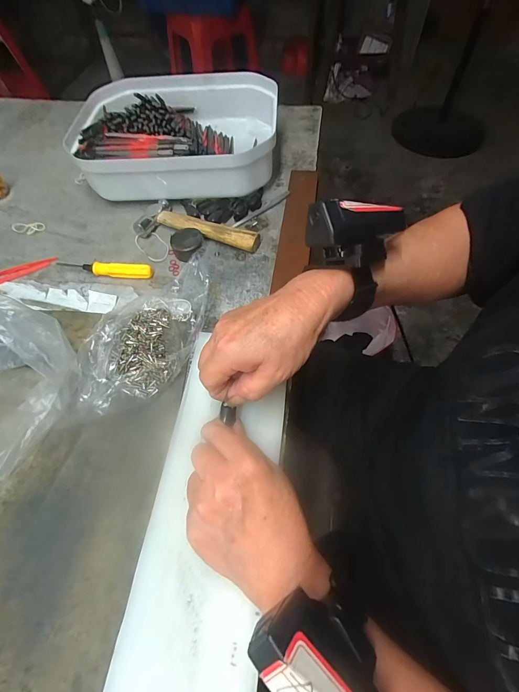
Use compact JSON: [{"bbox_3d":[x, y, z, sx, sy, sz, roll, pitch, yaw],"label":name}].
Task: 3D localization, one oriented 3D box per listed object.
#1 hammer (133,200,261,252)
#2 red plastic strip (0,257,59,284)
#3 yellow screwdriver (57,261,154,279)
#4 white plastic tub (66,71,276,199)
[{"bbox_3d":[-0.075,-0.151,0.419,0.161,0.019,0.054,15,61,12],"label":"hammer"},{"bbox_3d":[-0.291,-0.095,0.410,0.078,0.004,0.023,-25,61,-11],"label":"red plastic strip"},{"bbox_3d":[-0.182,-0.090,0.394,0.115,0.015,0.014,4,60,6],"label":"yellow screwdriver"},{"bbox_3d":[-0.112,-0.296,0.474,0.260,0.074,0.219,1,59,4],"label":"white plastic tub"}]

